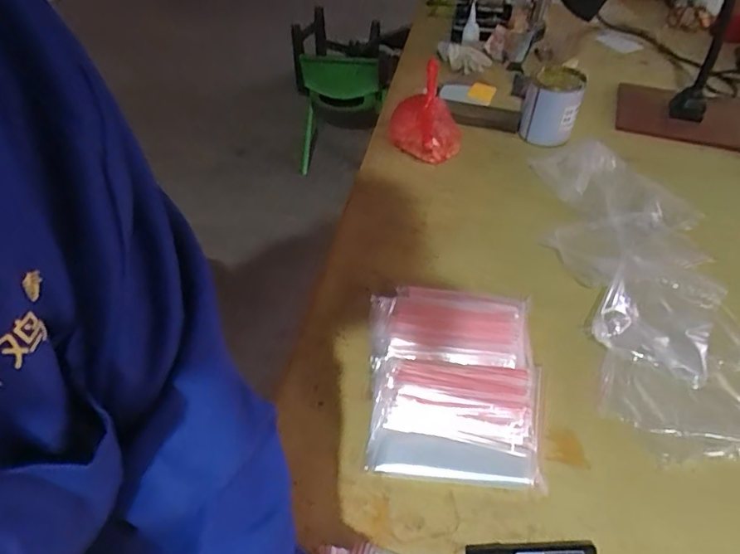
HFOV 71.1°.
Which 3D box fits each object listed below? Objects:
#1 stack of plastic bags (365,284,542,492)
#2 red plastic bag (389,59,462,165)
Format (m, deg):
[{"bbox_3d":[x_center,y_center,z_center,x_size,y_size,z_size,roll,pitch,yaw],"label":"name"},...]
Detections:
[{"bbox_3d":[0.106,0.120,0.671,0.216,0.053,0.268,5,48,5],"label":"stack of plastic bags"},{"bbox_3d":[0.110,-0.322,1.040,0.138,0.106,0.188,1,48,2],"label":"red plastic bag"}]

